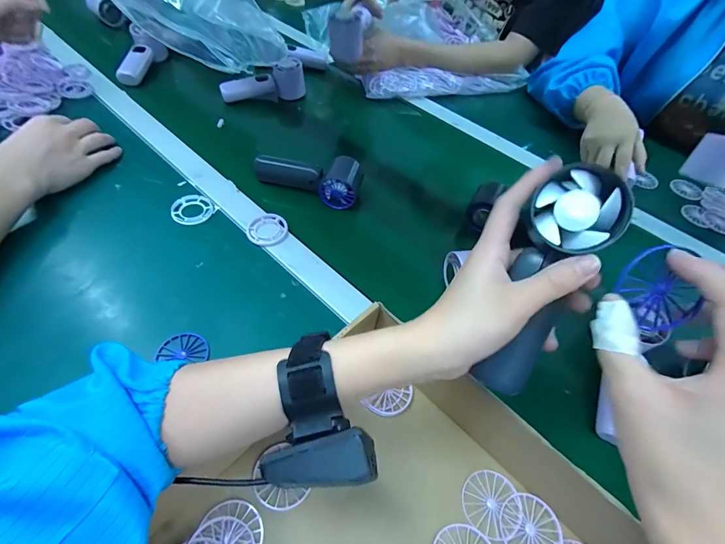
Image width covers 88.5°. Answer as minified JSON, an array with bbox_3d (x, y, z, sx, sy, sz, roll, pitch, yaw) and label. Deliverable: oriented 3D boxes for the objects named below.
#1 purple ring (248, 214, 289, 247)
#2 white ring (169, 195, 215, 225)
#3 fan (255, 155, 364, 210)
[{"bbox_3d":[-0.126,-0.056,0.495,0.053,0.010,0.048,-30,61,-26],"label":"purple ring"},{"bbox_3d":[-0.230,-0.085,0.503,0.054,0.011,0.054,3,53,-4],"label":"white ring"},{"bbox_3d":[-0.073,-0.147,0.555,0.150,0.043,0.066,22,54,10],"label":"fan"}]

